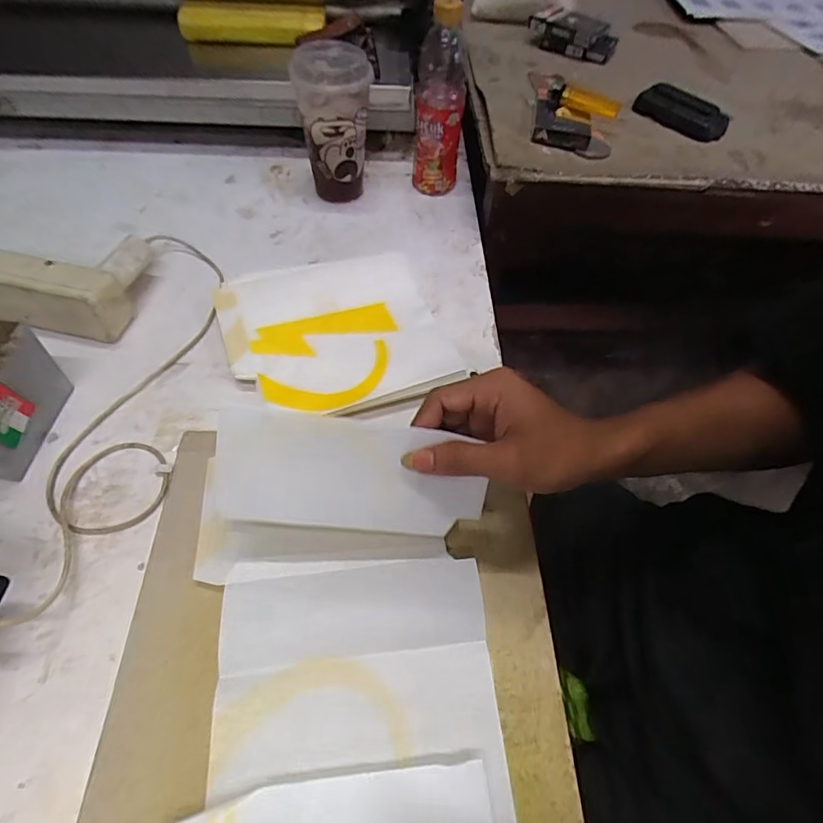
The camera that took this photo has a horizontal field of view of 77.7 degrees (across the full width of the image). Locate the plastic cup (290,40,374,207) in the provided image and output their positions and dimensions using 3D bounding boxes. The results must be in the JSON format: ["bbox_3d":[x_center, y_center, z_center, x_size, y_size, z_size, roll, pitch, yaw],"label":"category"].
[{"bbox_3d":[-0.087,-0.329,0.590,0.085,0.149,0.098,-5,55,-6],"label":"plastic cup"}]

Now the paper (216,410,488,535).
[{"bbox_3d":[-0.036,0.041,0.325,0.167,0.072,0.006,6,15,-10],"label":"paper"}]

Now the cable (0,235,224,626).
[{"bbox_3d":[-0.240,-0.026,0.428,0.104,0.052,0.406,3,55,-1],"label":"cable"}]

